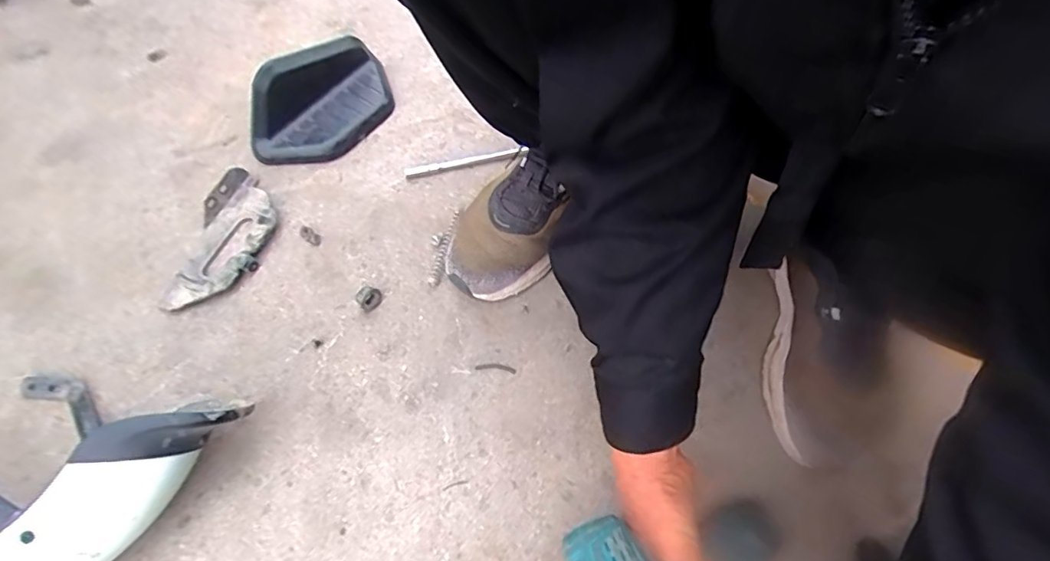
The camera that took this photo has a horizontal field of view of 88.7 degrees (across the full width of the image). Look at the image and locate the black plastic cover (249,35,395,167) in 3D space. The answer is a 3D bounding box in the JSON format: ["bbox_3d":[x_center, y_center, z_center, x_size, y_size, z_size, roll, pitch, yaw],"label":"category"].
[{"bbox_3d":[-0.236,-0.218,0.643,0.100,0.076,0.193,31,68,12],"label":"black plastic cover"}]

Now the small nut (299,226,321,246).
[{"bbox_3d":[-0.240,-0.050,0.601,0.028,0.007,0.014,38,70,15],"label":"small nut"}]

